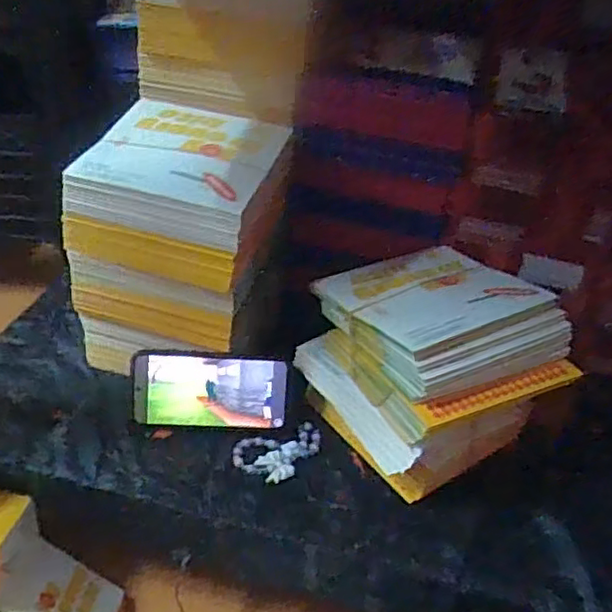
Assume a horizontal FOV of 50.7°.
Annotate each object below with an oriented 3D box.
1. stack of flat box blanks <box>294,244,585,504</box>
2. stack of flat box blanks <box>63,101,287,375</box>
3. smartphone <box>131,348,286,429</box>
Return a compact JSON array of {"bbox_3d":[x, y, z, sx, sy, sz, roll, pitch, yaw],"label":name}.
[{"bbox_3d":[0.123,0.055,0.643,0.180,0.167,0.210,-19,42,-30],"label":"stack of flat box blanks"},{"bbox_3d":[-0.127,-0.067,0.688,0.177,0.224,0.167,14,37,12],"label":"stack of flat box blanks"},{"bbox_3d":[-0.097,0.086,0.654,0.152,0.076,0.008,4,7,-5],"label":"smartphone"}]

